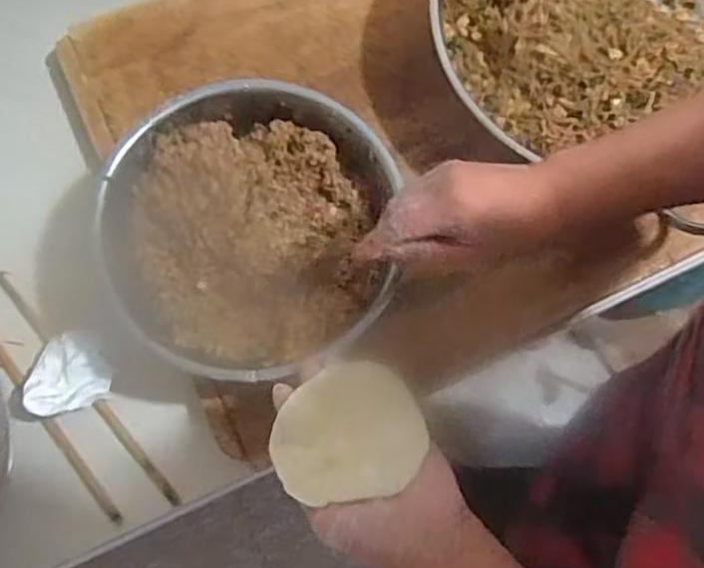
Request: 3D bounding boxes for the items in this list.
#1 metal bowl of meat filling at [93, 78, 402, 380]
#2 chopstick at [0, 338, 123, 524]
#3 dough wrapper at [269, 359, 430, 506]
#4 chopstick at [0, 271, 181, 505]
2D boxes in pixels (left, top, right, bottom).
[{"bbox_3d":[-0.078,-0.040,0.545,0.224,0.072,0.229,0,74,-2],"label":"metal bowl of meat filling"},{"bbox_3d":[-0.266,0.092,0.568,0.010,0.013,0.252,-37,78,-11],"label":"chopstick"},{"bbox_3d":[-0.003,0.099,0.456,0.103,0.005,0.086,-37,71,-21],"label":"dough wrapper"},{"bbox_3d":[-0.231,0.083,0.580,0.012,0.015,0.262,-40,79,-12],"label":"chopstick"}]

